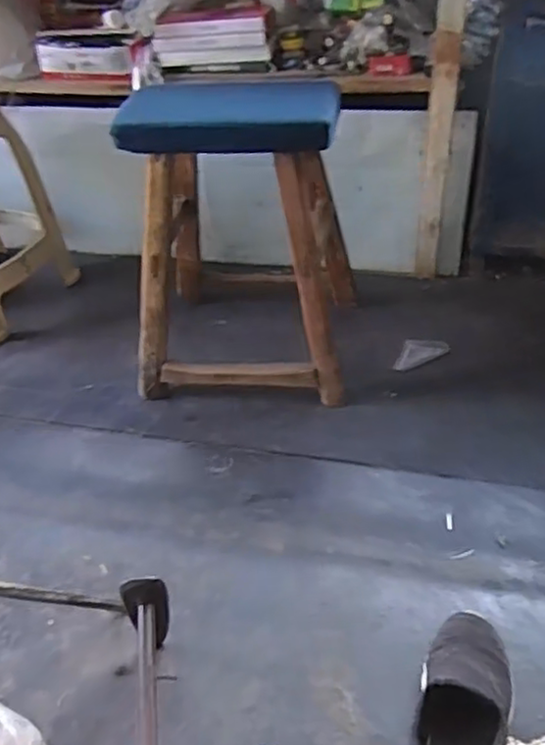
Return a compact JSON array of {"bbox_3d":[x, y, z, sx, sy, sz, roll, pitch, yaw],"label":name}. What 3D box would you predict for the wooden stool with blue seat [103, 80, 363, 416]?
[{"bbox_3d":[-0.045,-0.229,1.216,0.370,0.496,0.319,1,40,7],"label":"wooden stool with blue seat"}]

